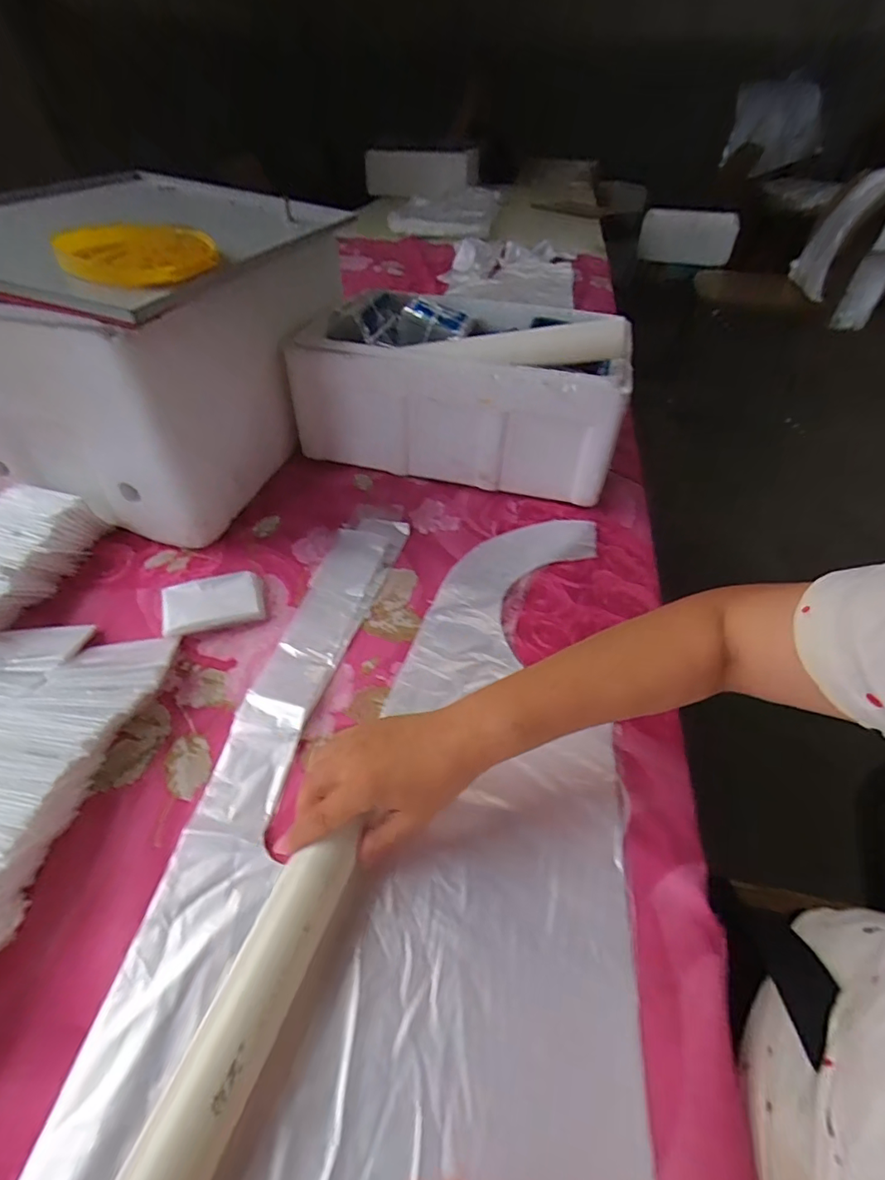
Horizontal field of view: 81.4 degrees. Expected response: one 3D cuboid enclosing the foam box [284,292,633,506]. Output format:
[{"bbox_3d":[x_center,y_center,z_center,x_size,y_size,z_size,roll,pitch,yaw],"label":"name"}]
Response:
[{"bbox_3d":[0.028,-0.279,0.685,0.392,0.198,0.229,10,46,7],"label":"foam box"}]

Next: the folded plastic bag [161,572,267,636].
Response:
[{"bbox_3d":[-0.226,0.013,0.509,0.091,0.015,0.064,-15,49,-18],"label":"folded plastic bag"}]

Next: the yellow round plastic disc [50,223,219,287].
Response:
[{"bbox_3d":[-0.270,-0.301,0.459,0.124,0.022,0.120,-11,45,-12],"label":"yellow round plastic disc"}]

